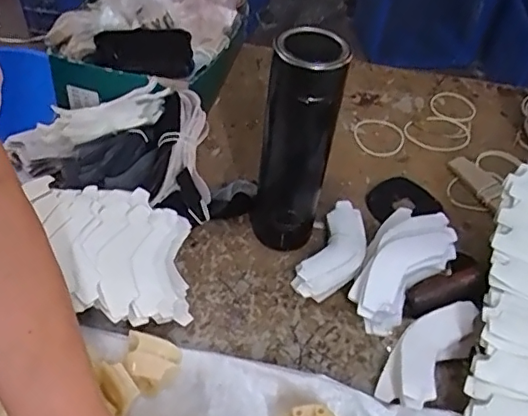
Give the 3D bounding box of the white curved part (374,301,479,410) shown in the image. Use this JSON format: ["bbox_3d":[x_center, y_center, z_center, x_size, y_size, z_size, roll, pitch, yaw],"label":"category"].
[{"bbox_3d":[0.144,0.128,0.500,0.046,0.028,0.118,30,50,21],"label":"white curved part"}]

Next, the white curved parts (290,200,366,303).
[{"bbox_3d":[0.074,0.048,0.577,0.053,0.031,0.121,23,48,16],"label":"white curved parts"}]

